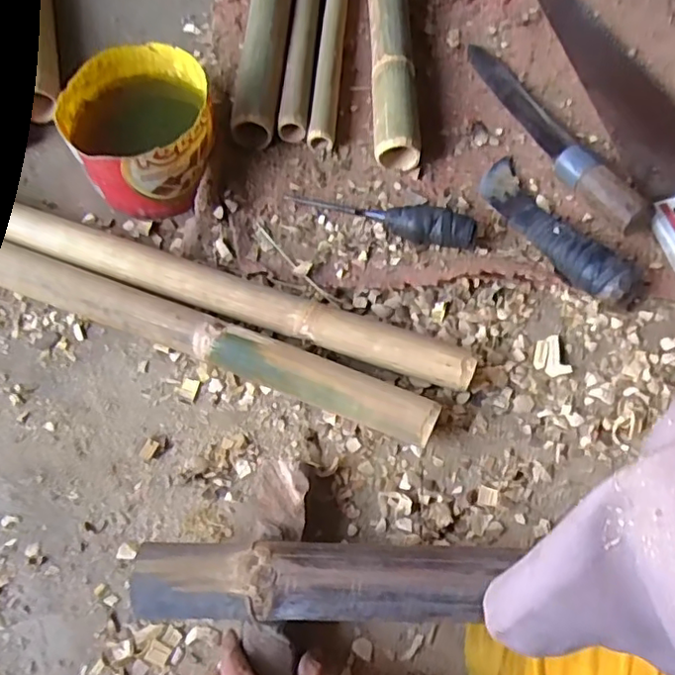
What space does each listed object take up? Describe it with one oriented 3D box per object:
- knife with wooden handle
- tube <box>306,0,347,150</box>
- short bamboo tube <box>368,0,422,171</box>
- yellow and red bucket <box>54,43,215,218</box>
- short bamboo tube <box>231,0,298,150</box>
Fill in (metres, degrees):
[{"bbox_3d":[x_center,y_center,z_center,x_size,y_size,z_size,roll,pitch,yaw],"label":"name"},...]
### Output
[{"bbox_3d":[0.234,-0.238,0.677,0.042,0.047,0.322,-21,65,-10],"label":"knife with wooden handle"},{"bbox_3d":[0.001,-0.512,0.833,0.034,0.027,0.671,2,63,2],"label":"tube"},{"bbox_3d":[0.058,-0.490,0.807,0.050,0.057,0.664,-2,63,0],"label":"short bamboo tube"},{"bbox_3d":[-0.203,-0.221,0.663,0.151,0.095,0.157,0,63,1],"label":"yellow and red bucket"},{"bbox_3d":[-0.078,-0.518,0.825,0.061,0.057,0.653,2,63,2],"label":"short bamboo tube"}]

